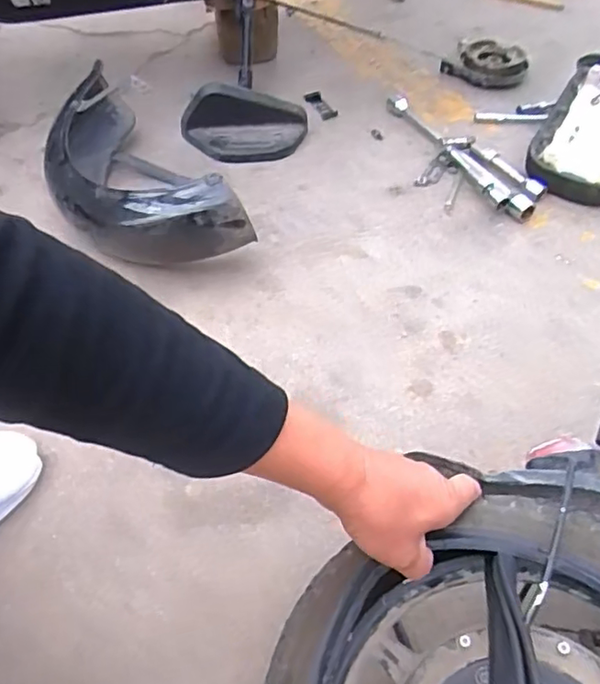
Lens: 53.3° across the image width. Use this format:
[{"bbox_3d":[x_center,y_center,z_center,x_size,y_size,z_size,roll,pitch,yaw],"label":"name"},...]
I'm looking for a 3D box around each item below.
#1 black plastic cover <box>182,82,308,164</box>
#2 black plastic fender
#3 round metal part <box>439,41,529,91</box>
[{"bbox_3d":[-0.086,-0.345,0.948,0.201,0.086,0.075,-6,52,-5],"label":"black plastic cover"},{"bbox_3d":[-0.241,-0.219,0.826,0.178,0.133,0.405,-30,58,-22],"label":"black plastic fender"},{"bbox_3d":[0.349,-0.523,1.130,0.150,0.045,0.100,17,54,13],"label":"round metal part"}]

